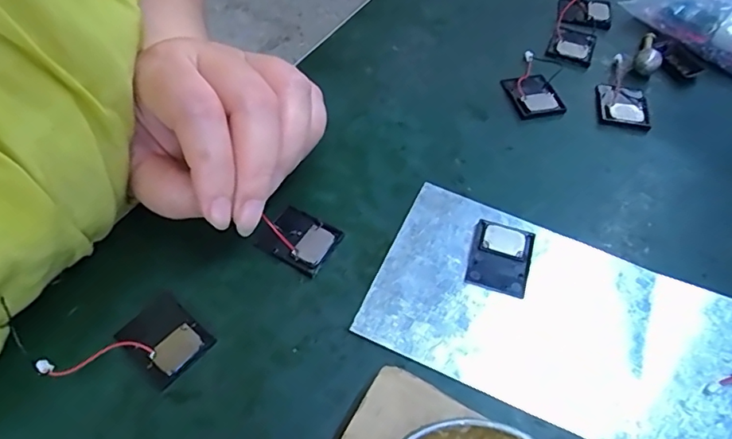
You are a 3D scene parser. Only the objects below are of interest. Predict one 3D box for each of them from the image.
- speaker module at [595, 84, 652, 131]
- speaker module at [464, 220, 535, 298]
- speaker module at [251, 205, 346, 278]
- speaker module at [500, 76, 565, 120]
[{"bbox_3d":[0.135,-0.060,0.273,0.024,0.005,0.031,9,56,4],"label":"speaker module"},{"bbox_3d":[0.056,0.016,0.217,0.024,0.005,0.030,16,57,9],"label":"speaker module"},{"bbox_3d":[-0.029,0.008,0.222,0.031,0.006,0.025,28,58,19],"label":"speaker module"},{"bbox_3d":[0.089,-0.066,0.278,0.024,0.005,0.030,-10,57,-9],"label":"speaker module"}]

